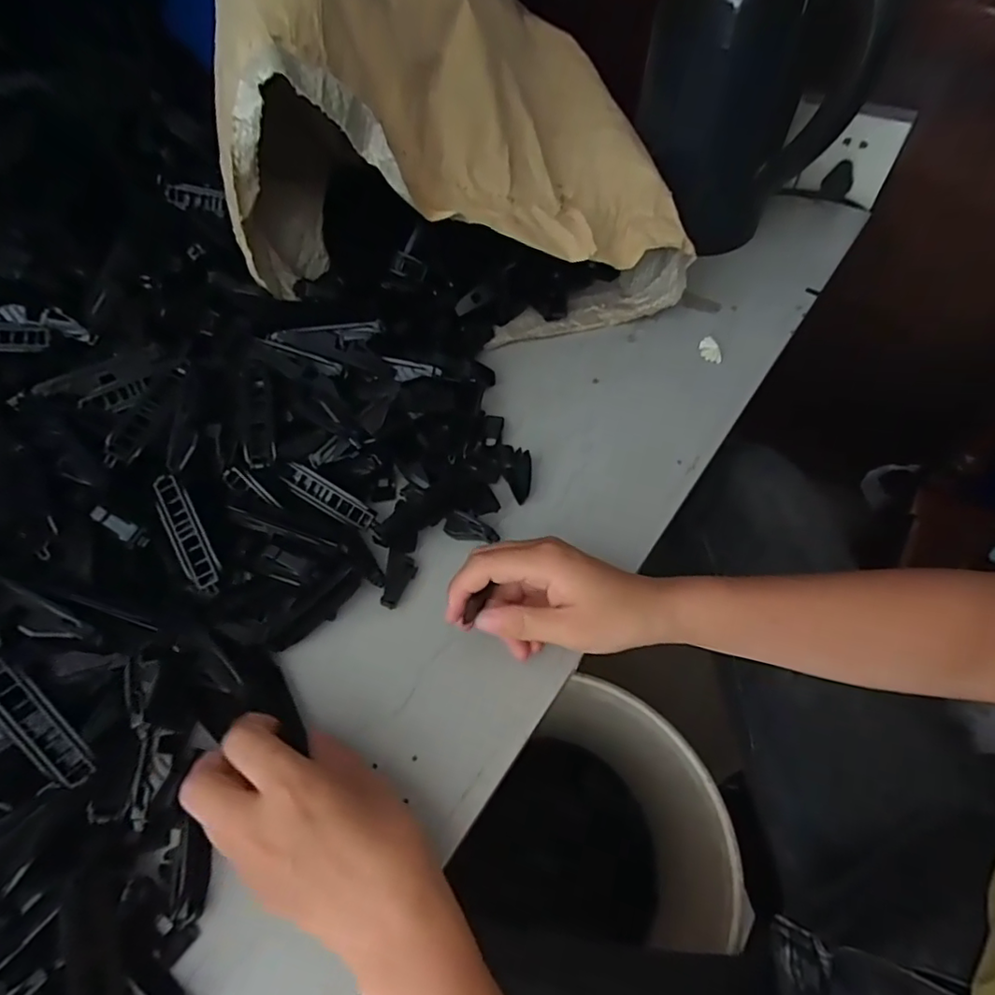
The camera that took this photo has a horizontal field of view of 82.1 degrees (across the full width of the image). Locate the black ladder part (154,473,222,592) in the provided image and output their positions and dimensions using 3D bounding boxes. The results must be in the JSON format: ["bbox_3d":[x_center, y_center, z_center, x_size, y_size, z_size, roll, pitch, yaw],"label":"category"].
[{"bbox_3d":[-0.186,0.022,0.344,0.018,0.005,0.076,-26,80,-15],"label":"black ladder part"}]

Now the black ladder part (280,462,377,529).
[{"bbox_3d":[-0.114,0.000,0.388,0.065,0.013,0.015,31,61,1],"label":"black ladder part"}]

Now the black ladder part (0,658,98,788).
[{"bbox_3d":[-0.228,0.110,0.281,0.017,0.010,0.074,-38,98,-21],"label":"black ladder part"}]

